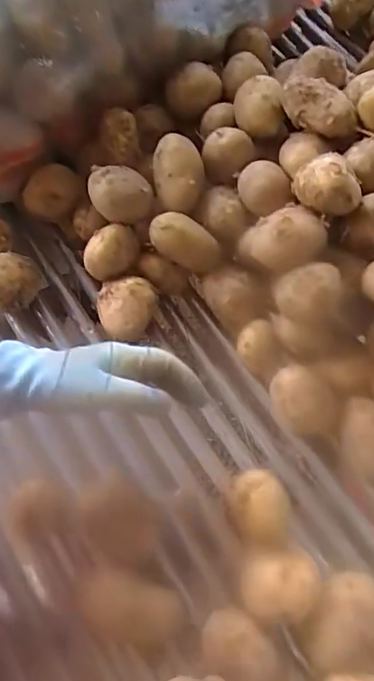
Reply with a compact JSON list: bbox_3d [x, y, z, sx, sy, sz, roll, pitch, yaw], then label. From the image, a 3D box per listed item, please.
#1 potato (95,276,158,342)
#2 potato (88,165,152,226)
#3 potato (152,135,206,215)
[{"bbox_3d":[-0.063,-0.028,0.574,0.064,0.061,0.059,1,61,-1],"label":"potato"},{"bbox_3d":[-0.072,-0.157,0.572,0.066,0.052,0.057,-9,61,-6],"label":"potato"},{"bbox_3d":[-0.006,-0.183,0.575,0.054,0.047,0.083,-1,102,13],"label":"potato"}]

